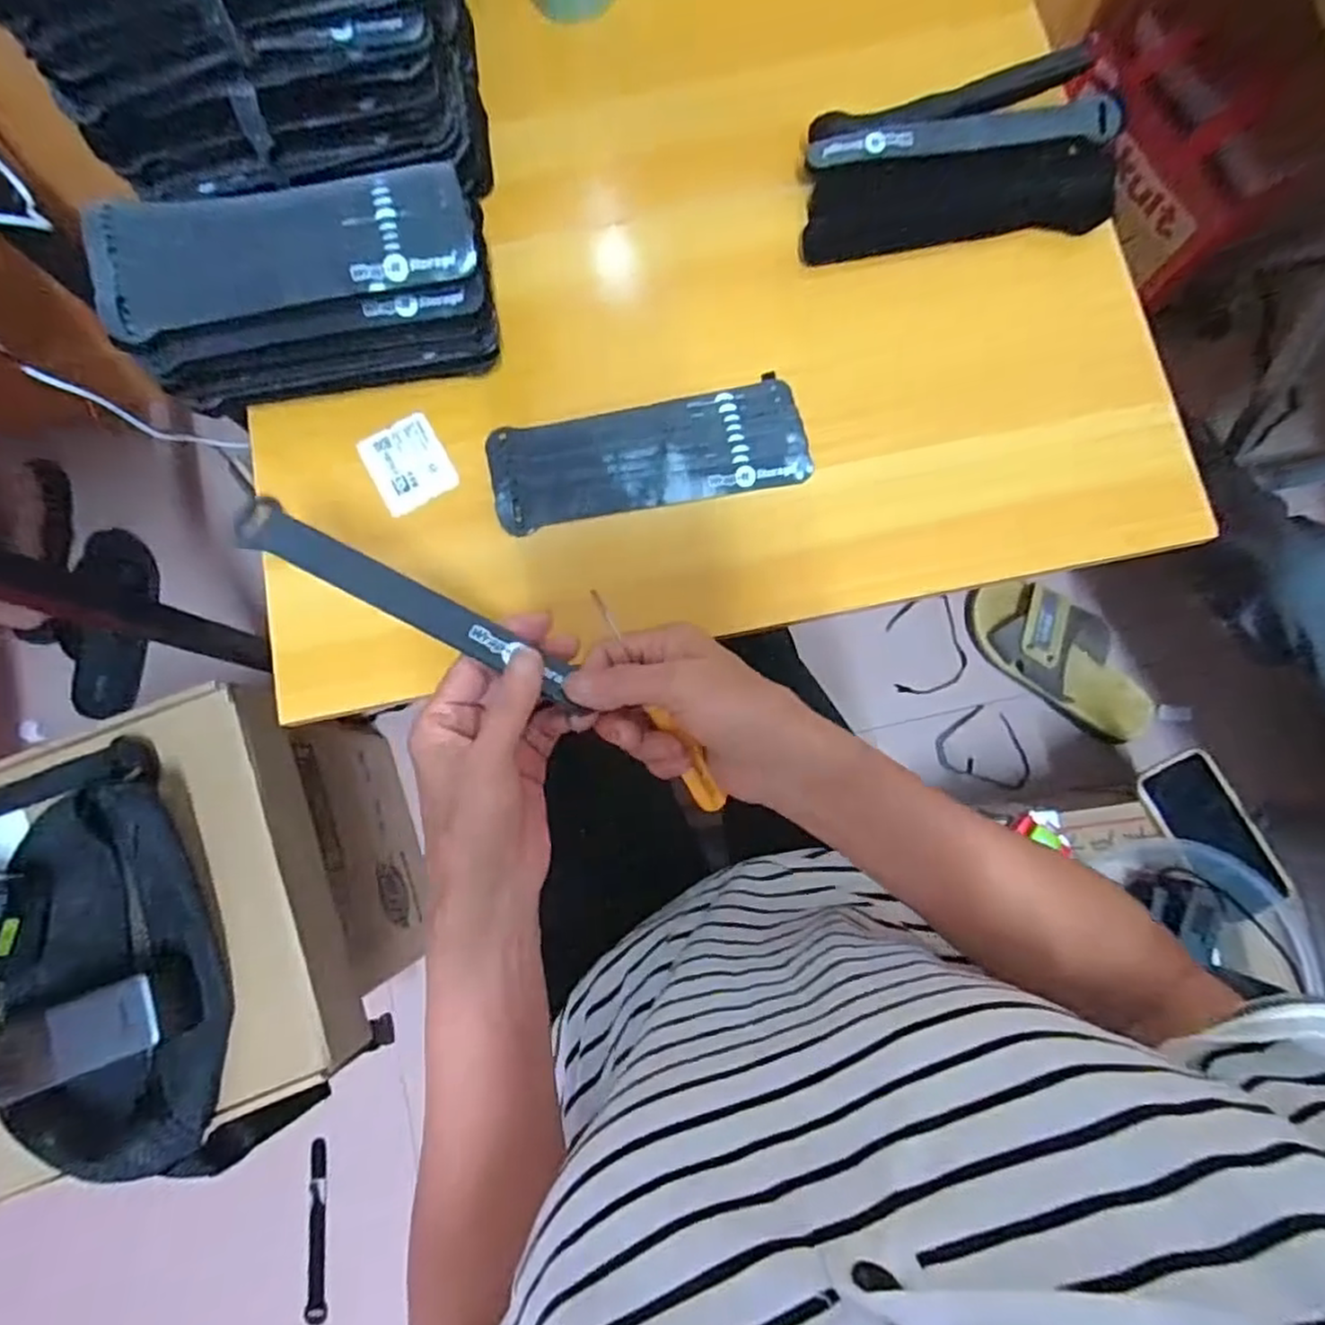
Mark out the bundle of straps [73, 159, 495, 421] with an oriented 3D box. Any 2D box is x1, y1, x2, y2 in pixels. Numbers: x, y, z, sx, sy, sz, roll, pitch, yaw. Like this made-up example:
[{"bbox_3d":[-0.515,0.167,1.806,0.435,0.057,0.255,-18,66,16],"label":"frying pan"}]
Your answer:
[{"bbox_3d":[-0.204,-0.219,0.421,0.205,0.096,0.084,-13,82,-2],"label":"bundle of straps"}]

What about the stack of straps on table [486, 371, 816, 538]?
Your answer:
[{"bbox_3d":[-0.009,-0.133,0.450,0.199,0.015,0.074,-12,81,-2],"label":"stack of straps on table"}]

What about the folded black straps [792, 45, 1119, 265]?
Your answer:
[{"bbox_3d":[0.196,-0.331,0.469,0.202,0.046,0.112,-13,82,-2],"label":"folded black straps"}]

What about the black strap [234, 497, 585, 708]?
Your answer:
[{"bbox_3d":[-0.116,-0.028,0.322,0.167,0.007,0.021,28,82,-1],"label":"black strap"}]

